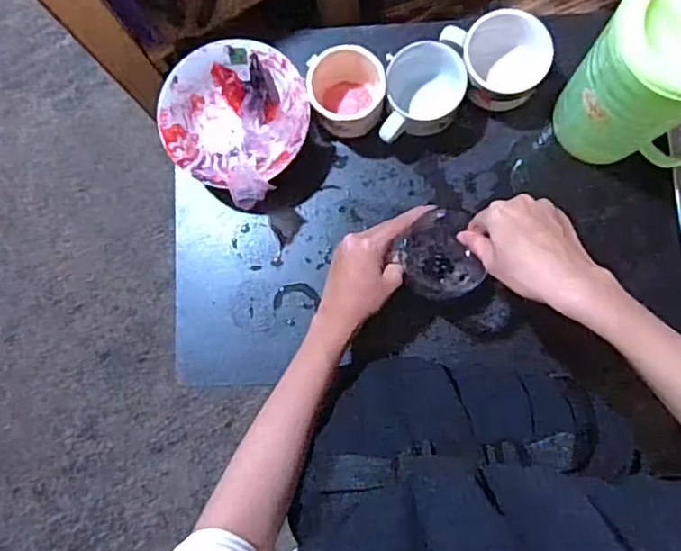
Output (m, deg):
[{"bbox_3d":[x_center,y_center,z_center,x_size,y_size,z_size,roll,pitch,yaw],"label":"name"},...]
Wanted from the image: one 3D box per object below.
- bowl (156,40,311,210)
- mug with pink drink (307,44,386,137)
[{"bbox_3d":[-0.109,-0.164,0.635,0.152,0.072,0.150,0,84,4],"label":"bowl"},{"bbox_3d":[0.008,-0.187,0.631,0.082,0.066,0.090,-38,83,0],"label":"mug with pink drink"}]

